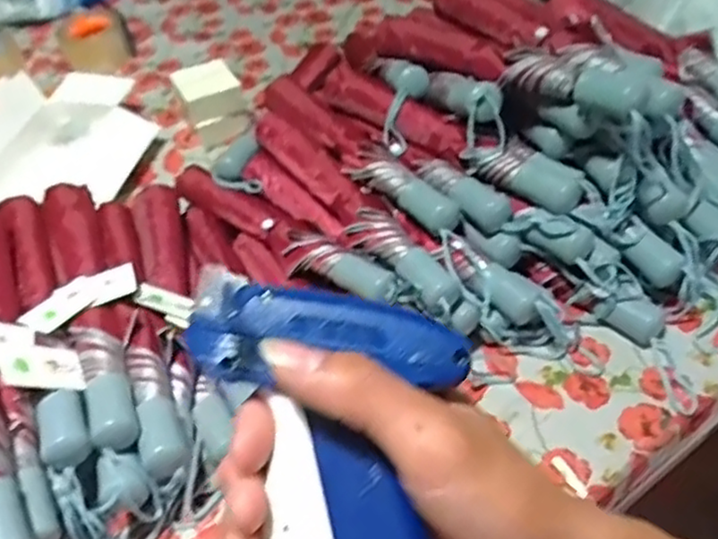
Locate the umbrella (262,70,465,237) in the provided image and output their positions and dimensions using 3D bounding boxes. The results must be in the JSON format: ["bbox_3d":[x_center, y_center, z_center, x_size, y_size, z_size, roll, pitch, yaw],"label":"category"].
[{"bbox_3d":[-0.009,-0.134,0.792,0.057,0.046,0.345,-31,51,-20],"label":"umbrella"}]

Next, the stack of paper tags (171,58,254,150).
[{"bbox_3d":[-0.200,-0.229,0.974,0.087,0.075,0.074,-18,48,-9],"label":"stack of paper tags"}]

